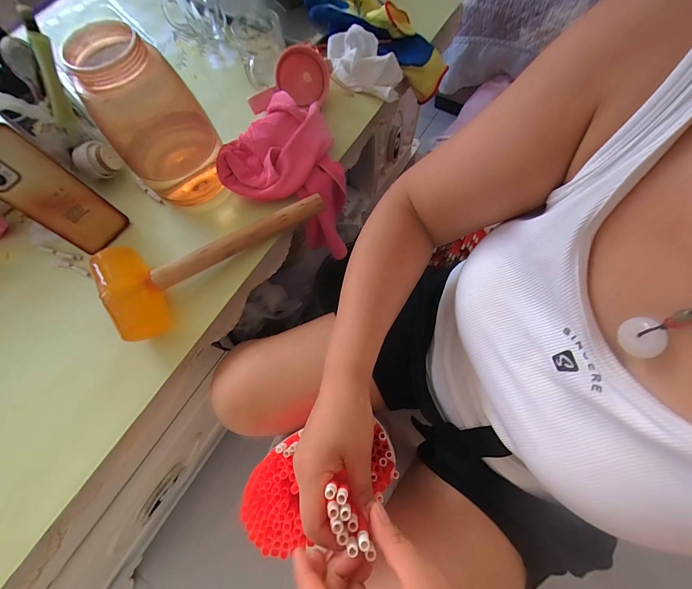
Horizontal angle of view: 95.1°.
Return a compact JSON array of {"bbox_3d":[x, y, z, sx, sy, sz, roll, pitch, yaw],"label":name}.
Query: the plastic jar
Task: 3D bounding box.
[{"bbox_3d":[-0.242,-0.220,0.412,0.110,0.193,0.108,-1,70,3],"label":"plastic jar"}]

